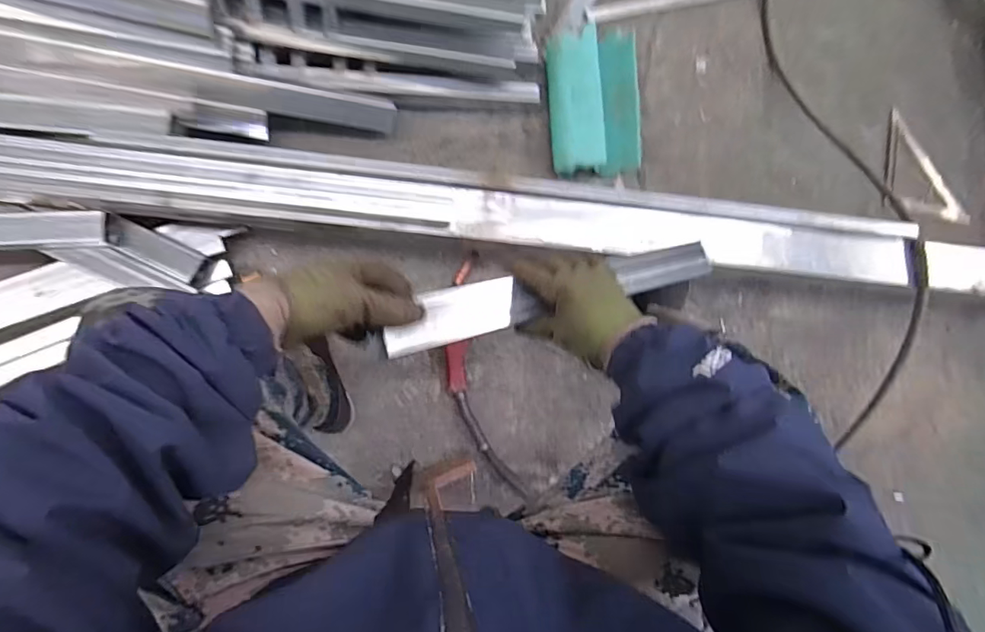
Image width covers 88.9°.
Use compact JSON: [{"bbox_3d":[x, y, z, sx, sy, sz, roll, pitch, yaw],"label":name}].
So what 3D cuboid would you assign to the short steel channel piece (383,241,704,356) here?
[{"bbox_3d":[0.097,-0.034,0.589,0.478,0.023,0.052,-14,86,-31],"label":"short steel channel piece"}]

